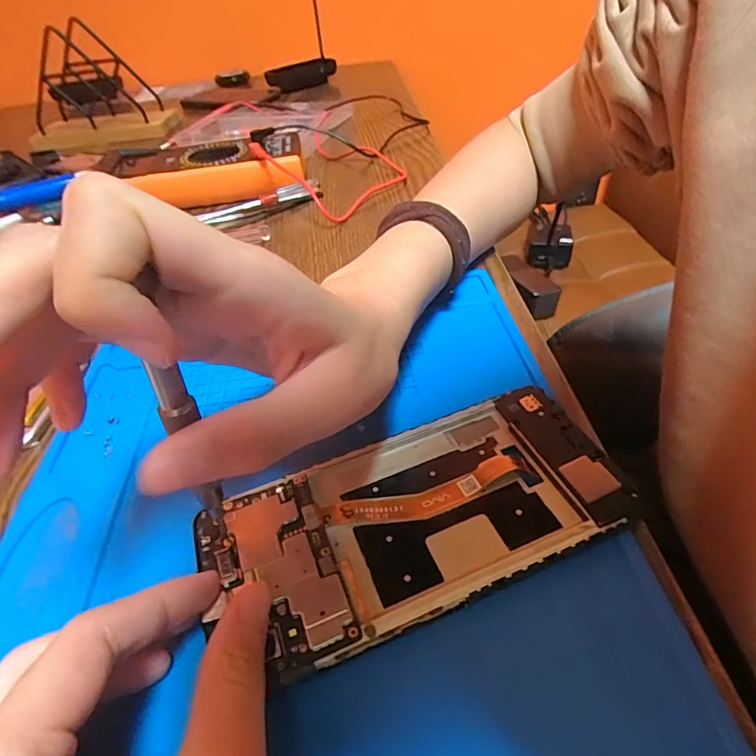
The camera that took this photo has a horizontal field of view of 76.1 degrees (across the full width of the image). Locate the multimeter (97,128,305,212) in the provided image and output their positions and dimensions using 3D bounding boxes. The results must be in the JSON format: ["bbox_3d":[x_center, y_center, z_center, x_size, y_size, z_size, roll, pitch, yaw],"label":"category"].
[{"bbox_3d":[-0.157,-0.186,0.431,0.176,0.038,0.088,-7,42,-1],"label":"multimeter"}]

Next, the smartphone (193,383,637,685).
[{"bbox_3d":[0.012,0.047,0.174,0.143,0.007,0.070,-19,44,-13],"label":"smartphone"}]

